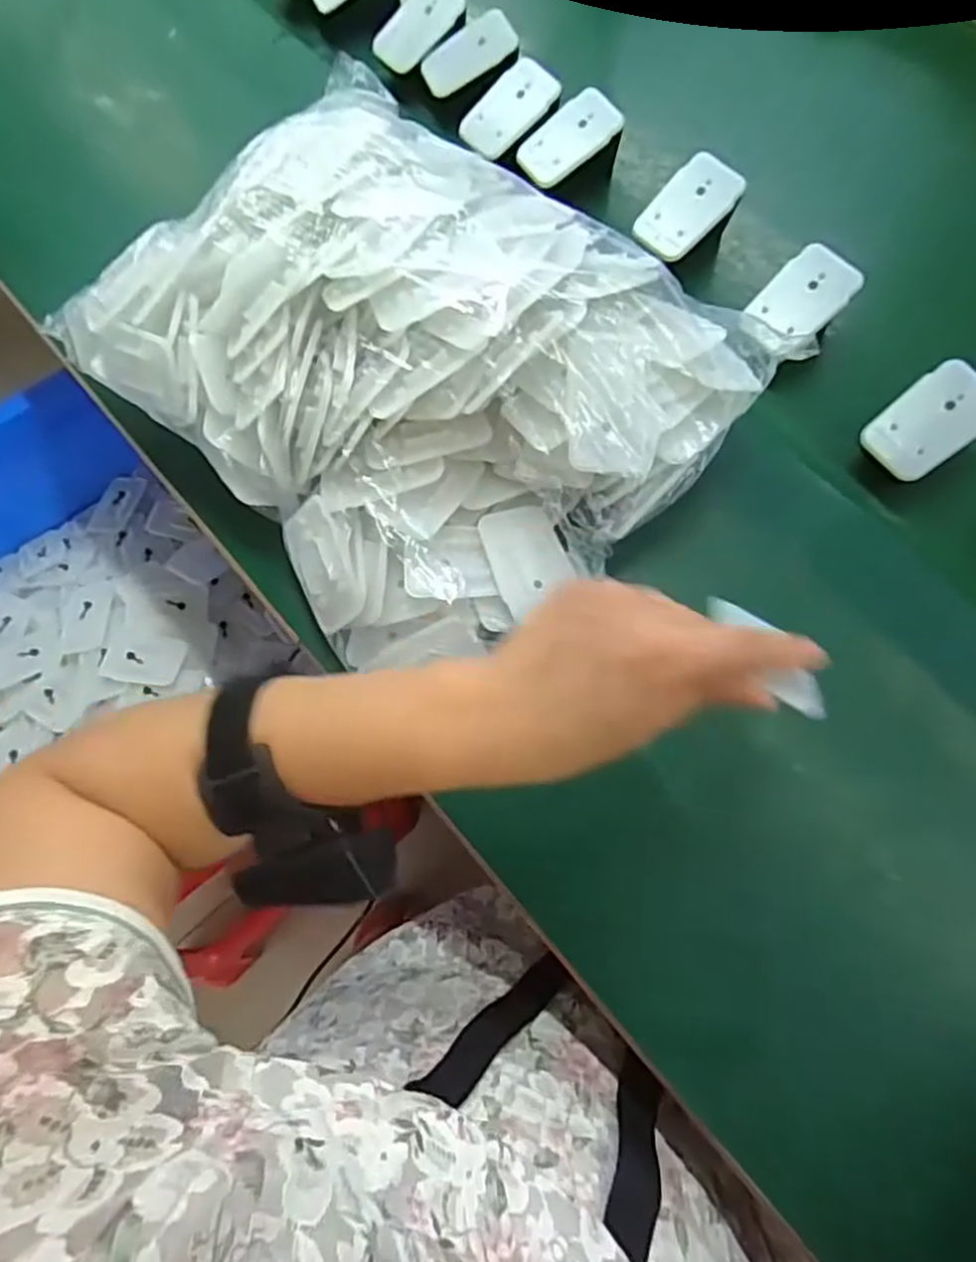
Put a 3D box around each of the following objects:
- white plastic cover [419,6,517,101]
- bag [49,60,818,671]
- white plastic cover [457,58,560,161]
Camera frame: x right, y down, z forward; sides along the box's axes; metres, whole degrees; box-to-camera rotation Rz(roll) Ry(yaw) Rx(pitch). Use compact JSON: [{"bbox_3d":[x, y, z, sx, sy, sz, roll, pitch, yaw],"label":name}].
[{"bbox_3d":[-0.013,-0.415,0.503,0.068,0.005,0.036,-25,91,17],"label":"white plastic cover"},{"bbox_3d":[-0.039,-0.156,0.391,0.272,0.101,0.302,-41,76,-11],"label":"bag"},{"bbox_3d":[0.015,-0.363,0.485,0.044,0.004,0.066,44,102,7],"label":"white plastic cover"}]

